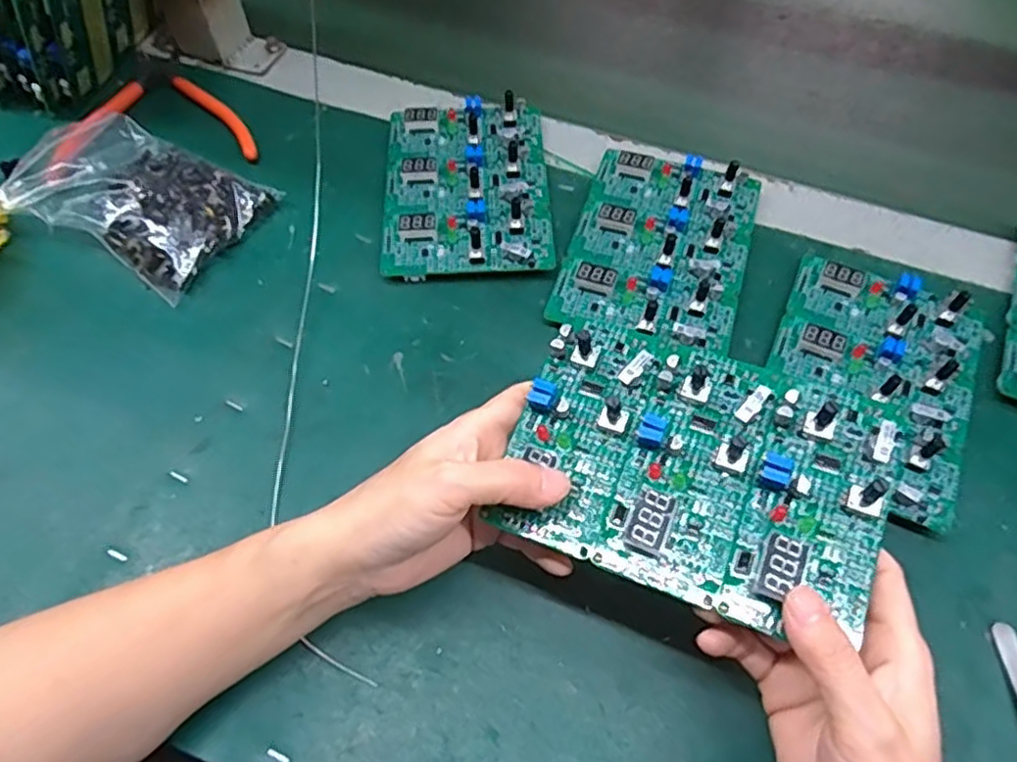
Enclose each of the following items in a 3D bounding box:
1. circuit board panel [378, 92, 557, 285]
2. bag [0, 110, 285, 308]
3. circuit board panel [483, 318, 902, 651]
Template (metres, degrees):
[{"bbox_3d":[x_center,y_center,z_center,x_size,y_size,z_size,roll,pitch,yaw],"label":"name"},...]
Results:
[{"bbox_3d":[-0.028,-0.129,0.447,0.107,0.024,0.142,-2,60,-2],"label":"circuit board panel"},{"bbox_3d":[-0.240,-0.120,0.435,0.149,0.032,0.097,25,62,13],"label":"bag"},{"bbox_3d":[0.075,0.034,0.278,0.143,0.034,0.099,22,62,12],"label":"circuit board panel"}]

